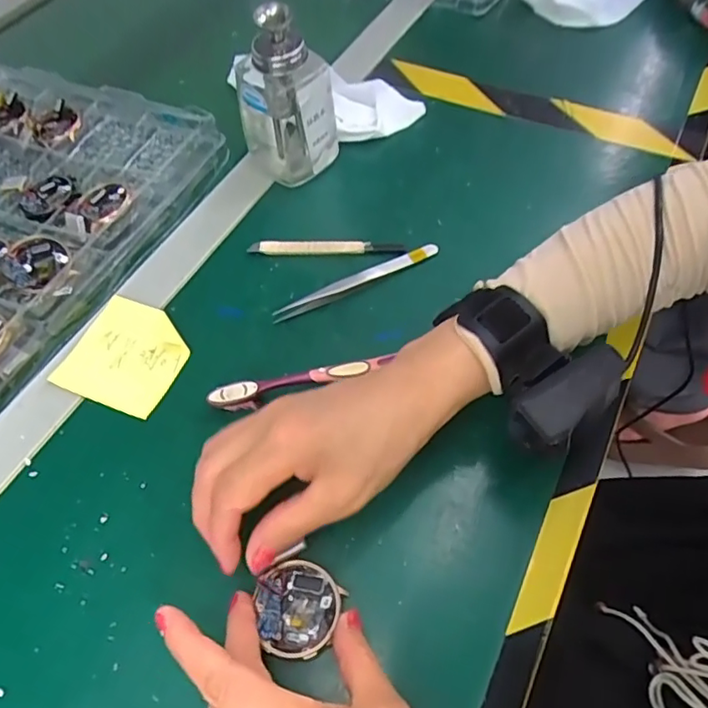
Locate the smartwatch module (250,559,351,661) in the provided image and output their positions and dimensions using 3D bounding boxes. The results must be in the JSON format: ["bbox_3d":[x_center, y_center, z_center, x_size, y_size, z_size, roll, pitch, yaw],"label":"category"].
[{"bbox_3d":[-0.029,0.127,0.283,0.042,0.010,0.043,14,59,8],"label":"smartwatch module"}]

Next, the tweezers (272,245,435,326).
[{"bbox_3d":[0.004,-0.052,0.399,0.126,0.015,0.013,-26,58,-13],"label":"tweezers"}]

